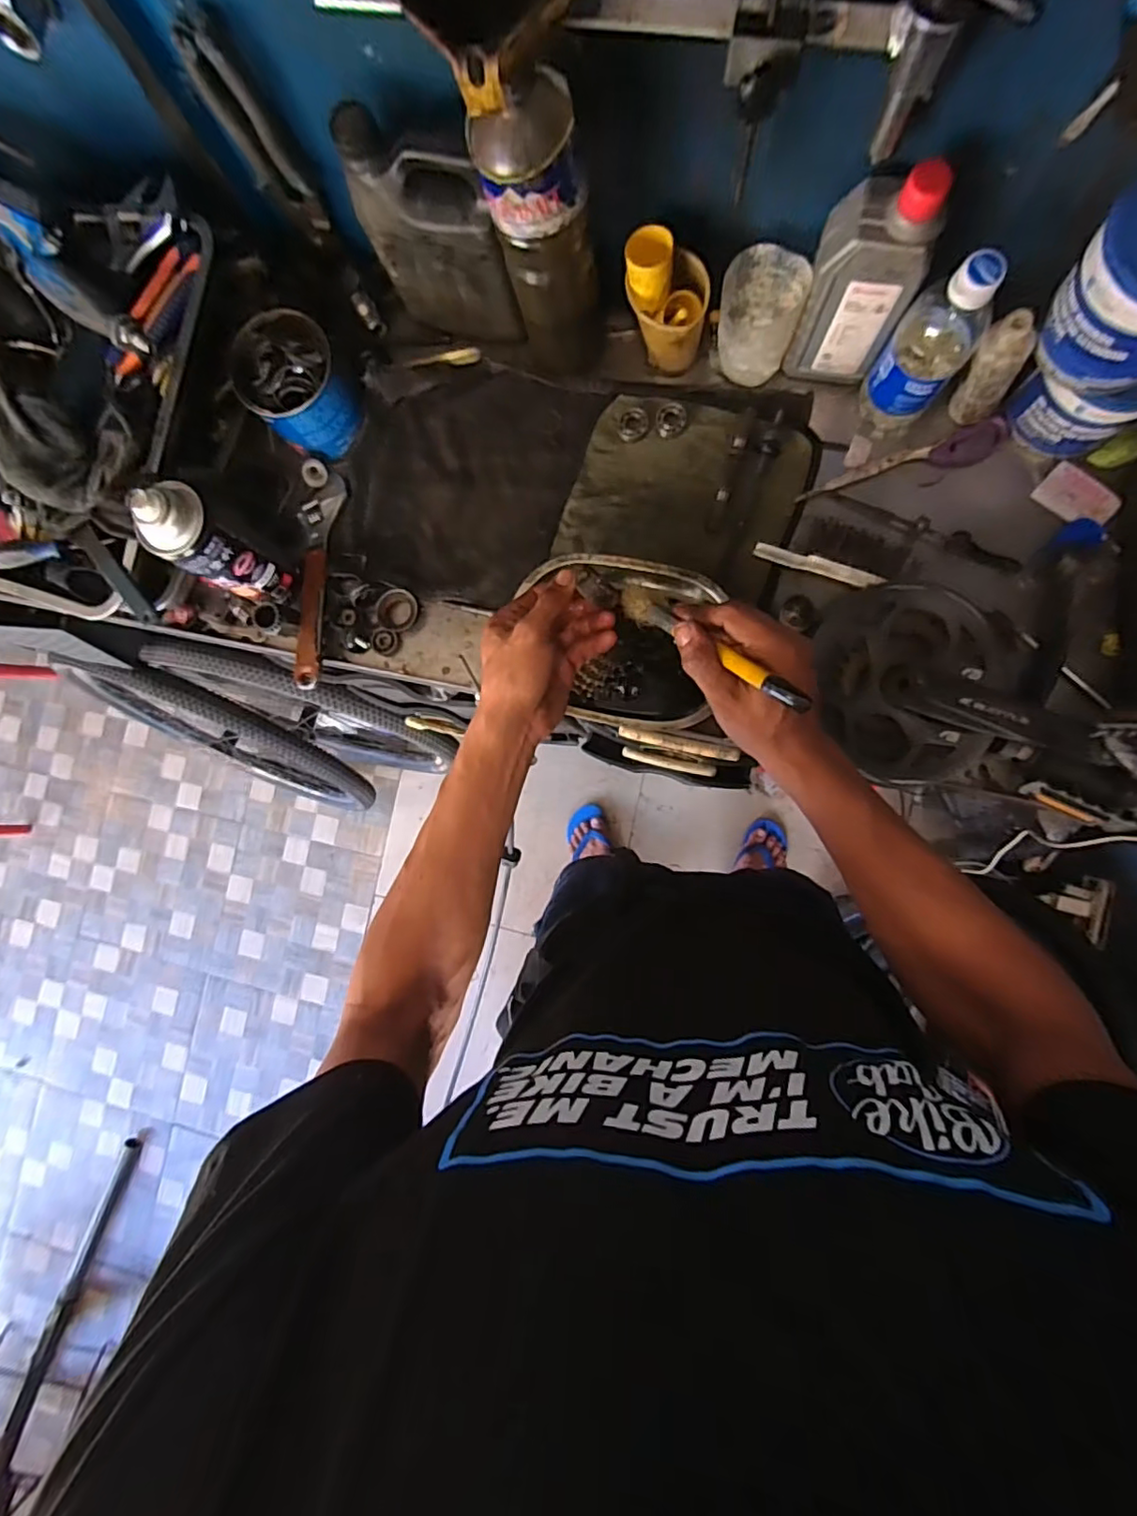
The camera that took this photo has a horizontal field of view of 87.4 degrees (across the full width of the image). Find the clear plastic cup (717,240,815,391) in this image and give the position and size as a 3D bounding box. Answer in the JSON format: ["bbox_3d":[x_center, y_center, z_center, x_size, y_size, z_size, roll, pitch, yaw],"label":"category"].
[{"bbox_3d":[0.172,-0.396,0.547,0.069,0.087,0.072,0,87,7],"label":"clear plastic cup"}]

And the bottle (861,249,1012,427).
[{"bbox_3d":[0.305,-0.347,0.502,0.059,0.170,0.061,39,92,8],"label":"bottle"}]

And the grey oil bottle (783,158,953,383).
[{"bbox_3d":[0.241,-0.392,0.496,0.083,0.170,0.048,20,90,8],"label":"grey oil bottle"}]

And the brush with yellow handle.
[{"bbox_3d":[0.098,-0.083,0.430,0.022,0.019,0.171,-51,55,2],"label":"brush with yellow handle"}]

